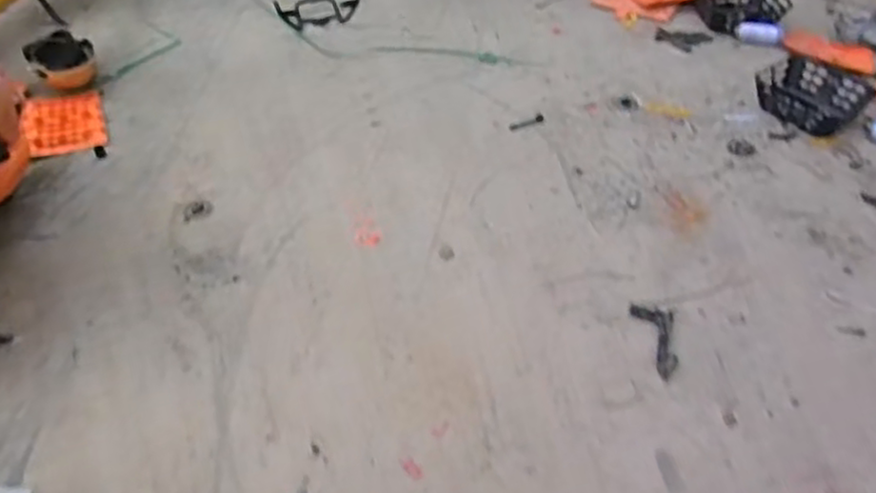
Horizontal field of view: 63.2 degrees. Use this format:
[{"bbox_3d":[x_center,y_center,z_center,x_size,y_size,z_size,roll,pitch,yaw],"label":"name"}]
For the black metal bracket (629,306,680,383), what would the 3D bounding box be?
[{"bbox_3d":[0.537,0.232,1.751,0.105,0.017,0.210,5,47,3],"label":"black metal bracket"}]

